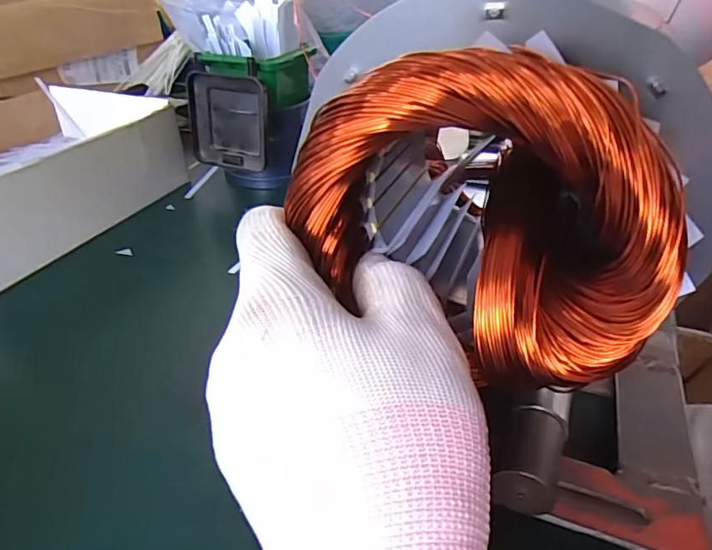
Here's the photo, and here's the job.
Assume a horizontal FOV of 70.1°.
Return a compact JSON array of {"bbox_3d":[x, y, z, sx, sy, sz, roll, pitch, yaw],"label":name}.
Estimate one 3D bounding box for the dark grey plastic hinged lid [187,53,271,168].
[{"bbox_3d":[-0.119,-0.145,0.462,0.081,0.093,0.014,12,27,17],"label":"dark grey plastic hinged lid"}]

